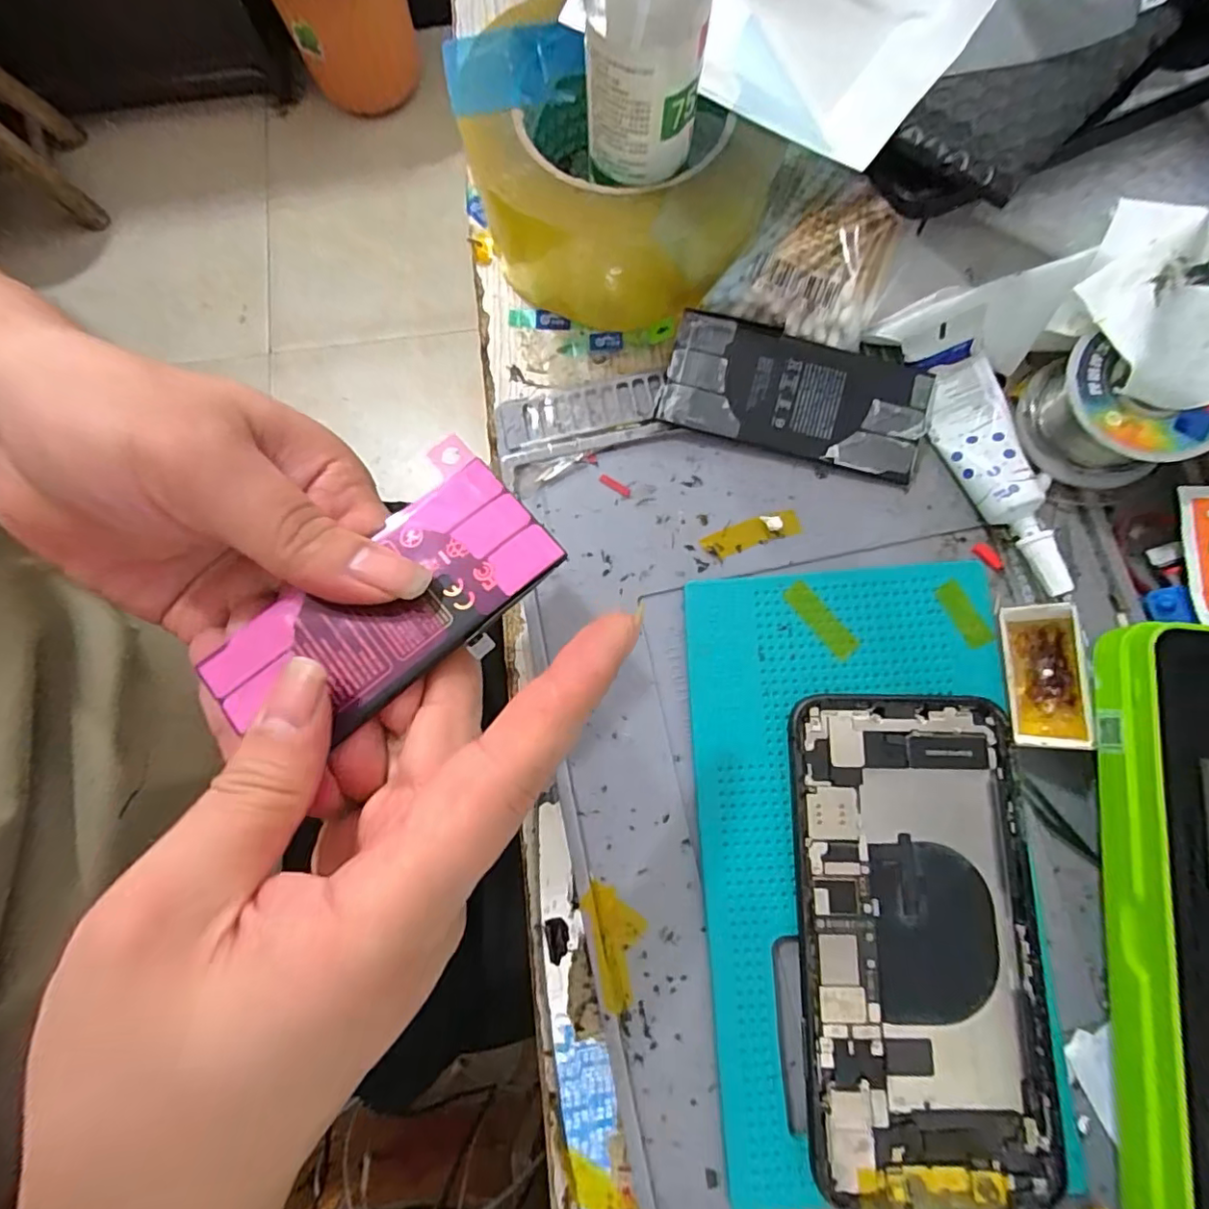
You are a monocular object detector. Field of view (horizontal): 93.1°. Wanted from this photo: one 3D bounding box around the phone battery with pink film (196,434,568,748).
[{"bbox_3d":[-0.065,-0.001,0.166,0.099,0.007,0.051,-41,81,-7],"label":"phone battery with pink film"}]

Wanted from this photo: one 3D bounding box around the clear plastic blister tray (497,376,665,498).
[{"bbox_3d":[-0.009,-0.072,0.228,0.068,0.009,0.040,-17,79,-3],"label":"clear plastic blister tray"}]

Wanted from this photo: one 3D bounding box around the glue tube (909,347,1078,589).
[{"bbox_3d":[0.146,-0.051,0.214,0.026,0.016,0.097,-15,79,-2],"label":"glue tube"}]

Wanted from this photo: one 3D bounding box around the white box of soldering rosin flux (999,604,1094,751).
[{"bbox_3d":[0.150,0.024,0.195,0.022,0.012,0.047,-4,73,33],"label":"white box of soldering rosin flux"}]

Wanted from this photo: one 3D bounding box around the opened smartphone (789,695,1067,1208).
[{"bbox_3d":[0.101,0.106,0.186,0.074,0.007,0.147,1,79,1],"label":"opened smartphone"}]

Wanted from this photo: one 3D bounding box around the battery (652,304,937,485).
[{"bbox_3d":[0.074,-0.080,0.221,0.099,0.004,0.044,15,91,0],"label":"battery"}]

